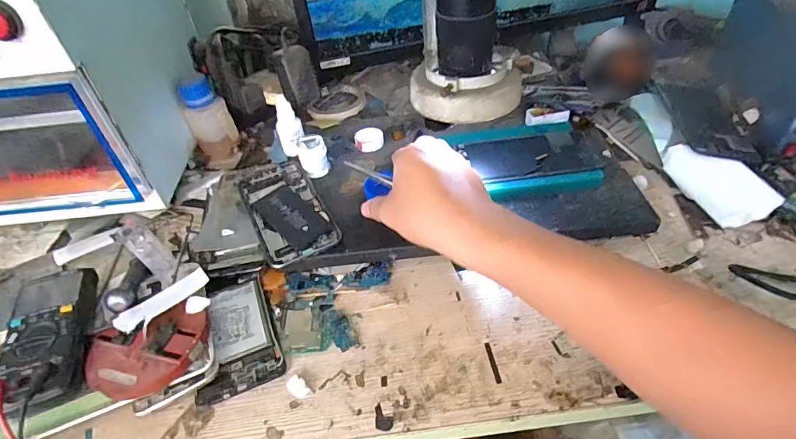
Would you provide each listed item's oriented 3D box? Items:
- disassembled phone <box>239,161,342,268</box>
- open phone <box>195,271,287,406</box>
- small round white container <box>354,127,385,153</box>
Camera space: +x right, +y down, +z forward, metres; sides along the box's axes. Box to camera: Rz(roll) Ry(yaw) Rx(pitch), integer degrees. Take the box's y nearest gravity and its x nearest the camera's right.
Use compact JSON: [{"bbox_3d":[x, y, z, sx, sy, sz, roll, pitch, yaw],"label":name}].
[{"bbox_3d":[-0.122,-0.015,0.487,0.072,0.009,0.165,-25,47,-14],"label":"disassembled phone"},{"bbox_3d":[-0.148,0.097,0.408,0.069,0.012,0.123,-19,45,-13],"label":"open phone"},{"bbox_3d":[-0.036,-0.100,0.563,0.035,0.013,0.039,-11,44,-4],"label":"small round white container"}]

